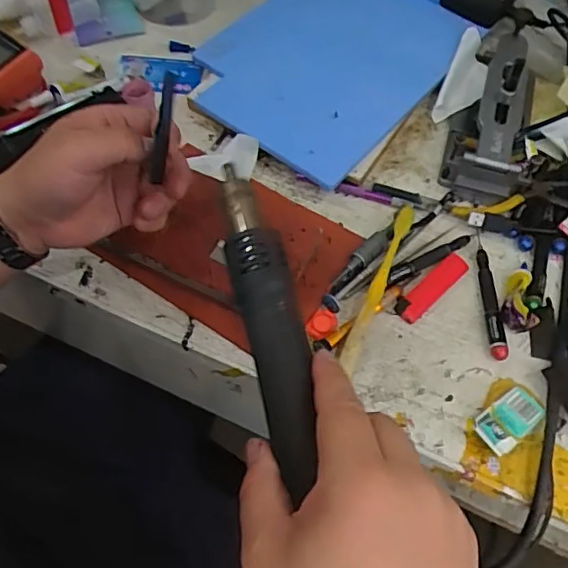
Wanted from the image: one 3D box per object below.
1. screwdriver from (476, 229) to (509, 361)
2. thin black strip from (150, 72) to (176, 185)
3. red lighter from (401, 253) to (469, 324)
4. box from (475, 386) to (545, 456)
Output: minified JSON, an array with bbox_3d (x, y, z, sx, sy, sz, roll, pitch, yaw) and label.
[{"bbox_3d":[0.175,0.005,0.487,0.012,0.012,0.122,5,58,-1],"label":"screwdriver"},{"bbox_3d":[-0.084,-0.102,0.396,0.011,0.103,0.009,20,58,-7],"label":"thin black strip"},{"bbox_3d":[0.128,0.003,0.493,0.082,0.006,0.020,-38,67,-24],"label":"red lighter"},{"bbox_3d":[0.171,0.101,0.433,0.053,0.007,0.031,-33,66,-22],"label":"box"}]

